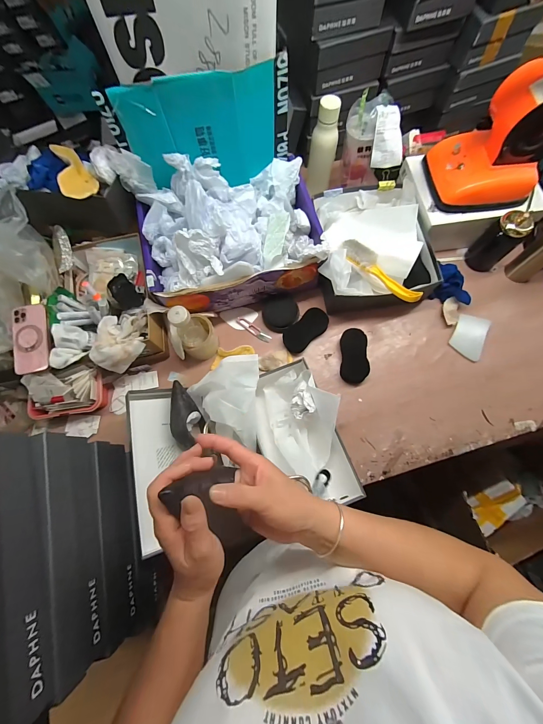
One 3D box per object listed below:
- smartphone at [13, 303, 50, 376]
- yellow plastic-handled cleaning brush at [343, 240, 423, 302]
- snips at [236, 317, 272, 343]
[{"bbox_3d":[-0.510,-0.051,0.595,0.081,0.015,0.145,-9,82,0],"label":"smartphone"},{"bbox_3d":[0.249,-0.214,0.642,0.048,0.037,0.220,-40,76,-9],"label":"yellow plastic-handled cleaning brush"},{"bbox_3d":[-0.046,-0.083,0.719,0.104,0.006,0.021,37,78,12],"label":"snips"}]

